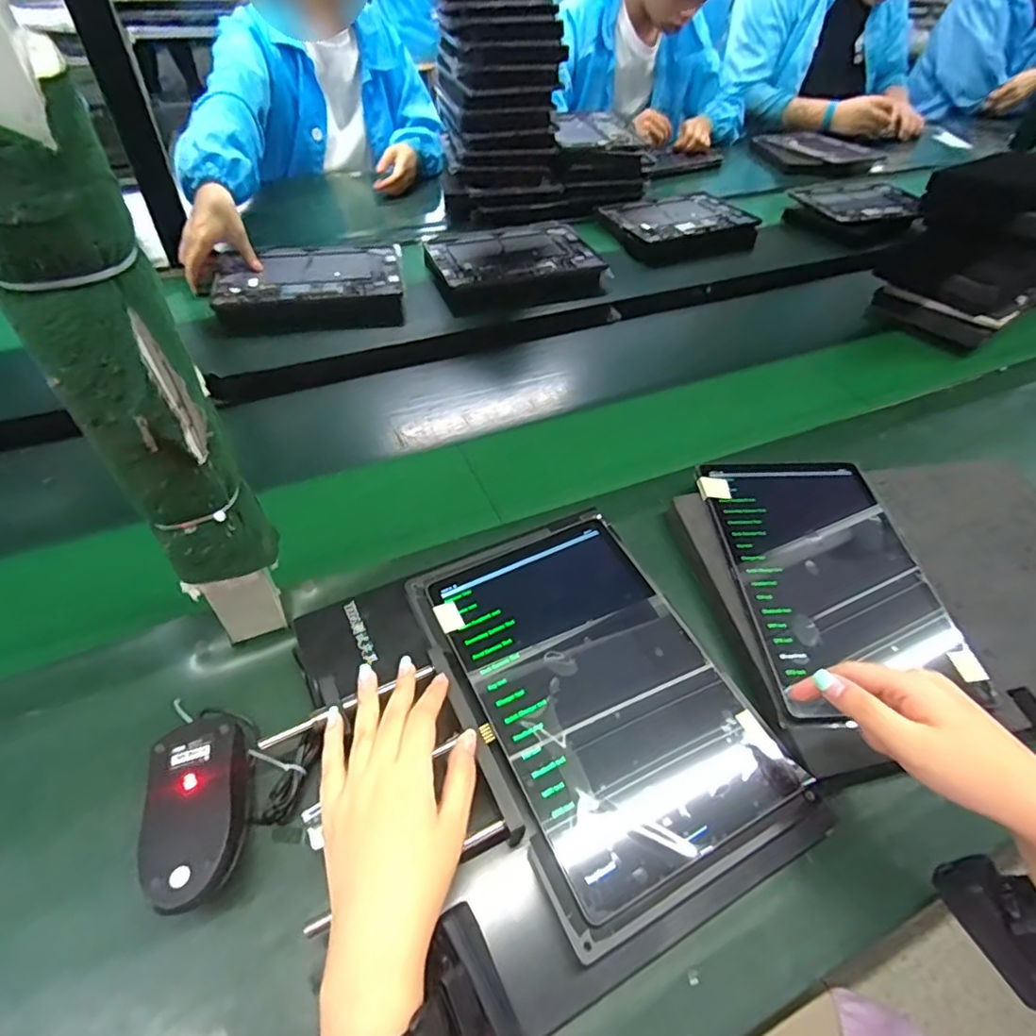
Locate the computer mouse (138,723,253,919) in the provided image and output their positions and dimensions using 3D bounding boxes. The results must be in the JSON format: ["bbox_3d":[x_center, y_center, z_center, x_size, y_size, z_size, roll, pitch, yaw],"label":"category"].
[{"bbox_3d":[-0.199,0.183,0.361,0.055,0.041,0.109,-11,51,-13],"label":"computer mouse"}]

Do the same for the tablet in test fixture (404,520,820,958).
[{"bbox_3d":[0.053,0.118,0.422,0.179,0.015,0.276,-22,56,-18],"label":"tablet in test fixture"}]

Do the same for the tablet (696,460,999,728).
[{"bbox_3d":[0.272,0.042,0.508,0.175,0.012,0.253,-2,53,-6],"label":"tablet"}]

